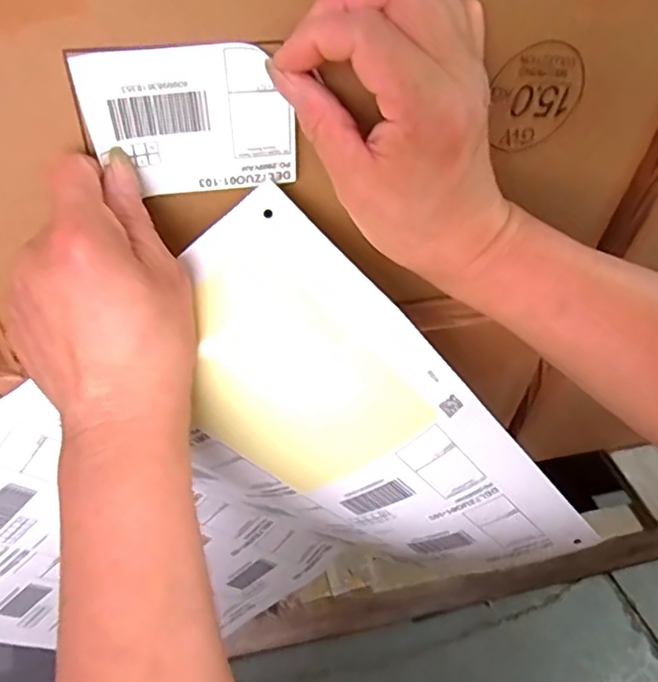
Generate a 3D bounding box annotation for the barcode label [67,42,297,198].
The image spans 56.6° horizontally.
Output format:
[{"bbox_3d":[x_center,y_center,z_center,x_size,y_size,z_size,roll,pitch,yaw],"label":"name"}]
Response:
[{"bbox_3d":[-0.063,-0.102,0.286,0.093,0.066,0.007,-9,48,-14],"label":"barcode label"}]

